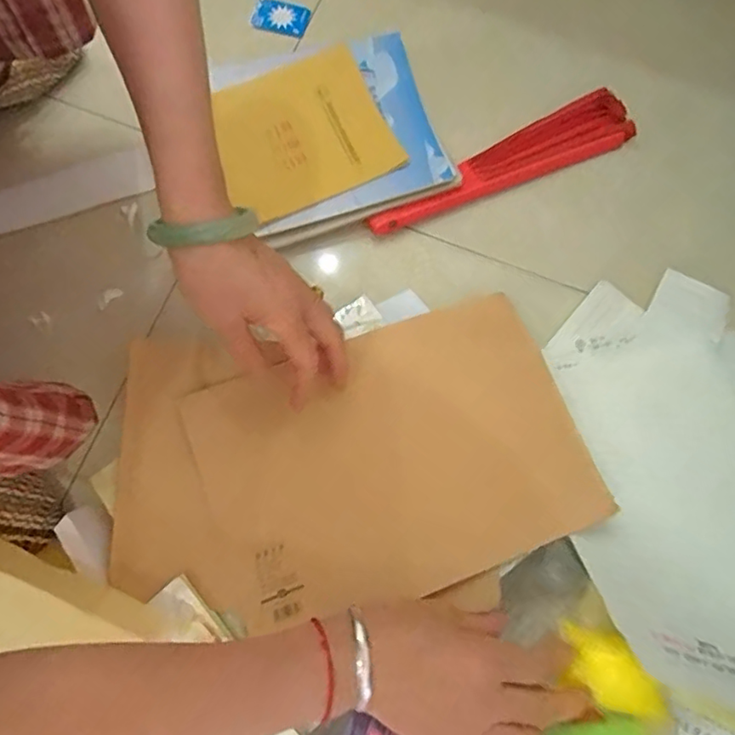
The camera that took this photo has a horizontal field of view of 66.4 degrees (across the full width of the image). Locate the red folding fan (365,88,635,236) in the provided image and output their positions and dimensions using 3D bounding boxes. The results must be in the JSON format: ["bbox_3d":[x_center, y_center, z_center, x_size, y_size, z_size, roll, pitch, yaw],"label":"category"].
[{"bbox_3d":[0.127,-0.193,0.543,0.274,0.027,0.055,-26,77,-7],"label":"red folding fan"}]

